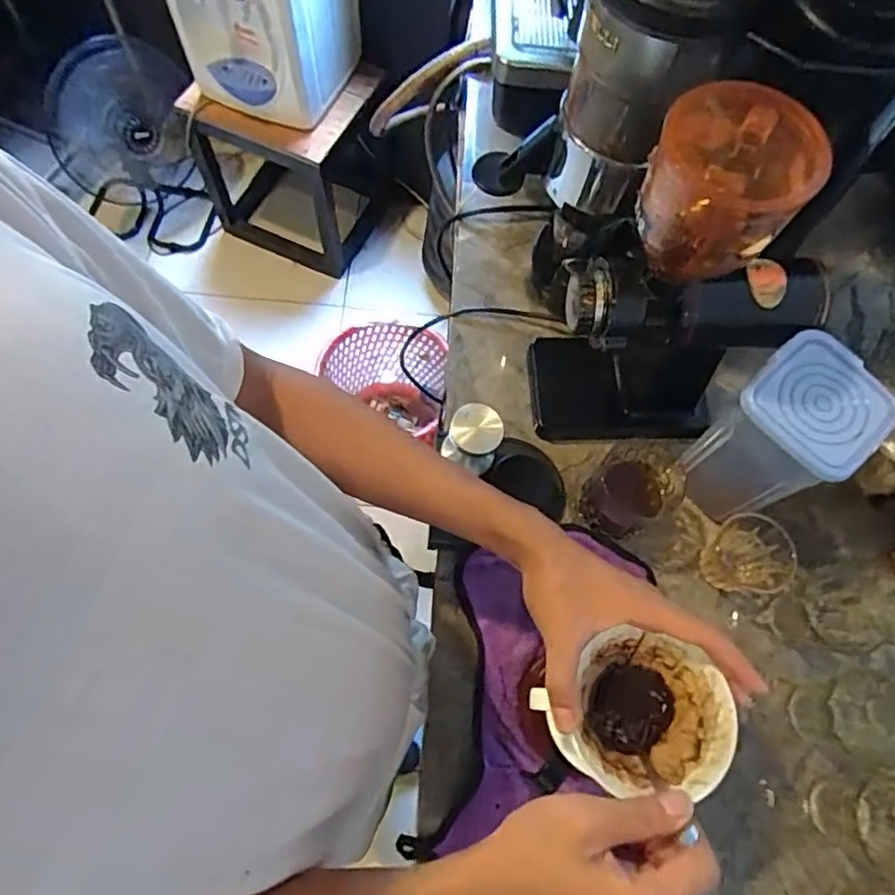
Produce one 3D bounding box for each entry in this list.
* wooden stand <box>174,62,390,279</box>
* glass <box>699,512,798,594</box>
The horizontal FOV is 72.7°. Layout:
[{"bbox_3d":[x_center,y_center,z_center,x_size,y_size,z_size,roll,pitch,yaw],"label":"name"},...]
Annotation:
[{"bbox_3d":[-0.416,-0.853,1.722,0.440,0.468,0.439,26,69,7],"label":"wooden stand"},{"bbox_3d":[0.298,0.110,0.613,0.067,0.075,0.077,-16,70,-10],"label":"glass"}]

